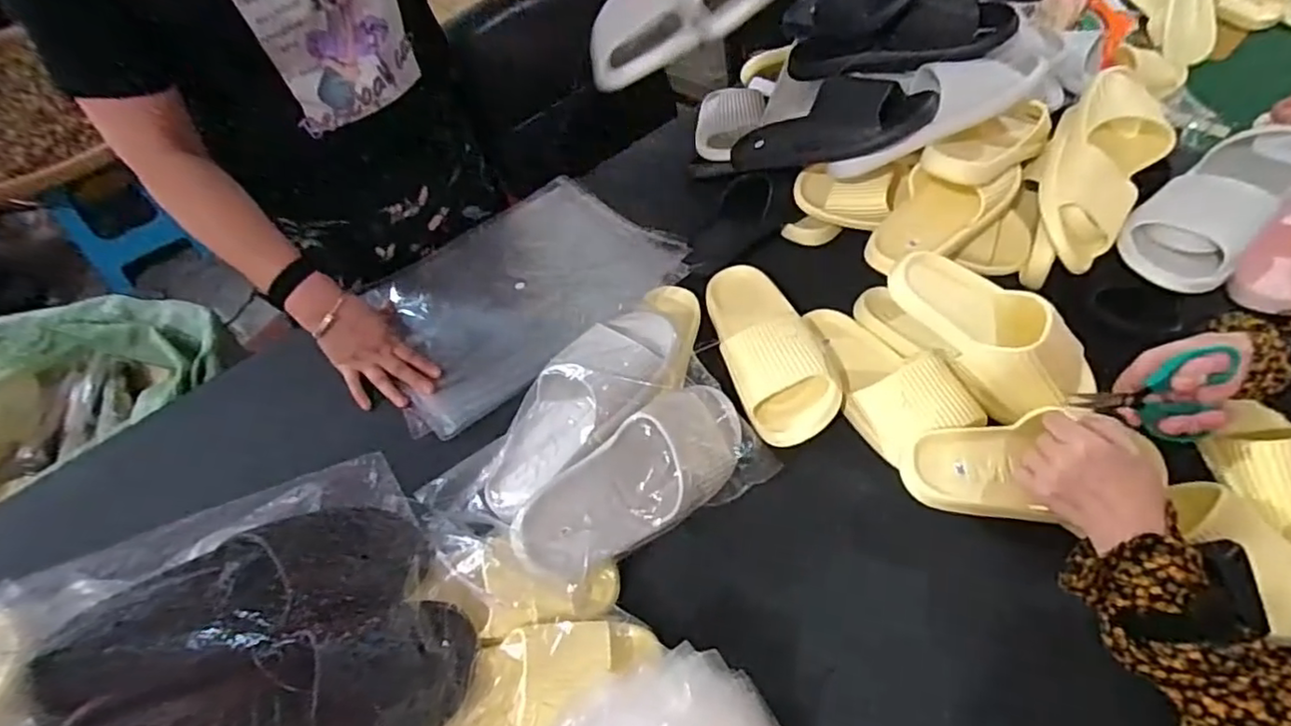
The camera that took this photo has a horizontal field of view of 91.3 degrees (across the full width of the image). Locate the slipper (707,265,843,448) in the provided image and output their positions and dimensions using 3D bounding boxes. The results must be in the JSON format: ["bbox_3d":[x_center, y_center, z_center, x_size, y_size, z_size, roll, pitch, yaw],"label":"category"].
[{"bbox_3d":[0.131,-0.030,0.719,0.101,0.060,0.259,-15,52,-7],"label":"slipper"}]

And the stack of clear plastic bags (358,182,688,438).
[{"bbox_3d":[-0.168,-0.102,0.834,0.389,0.038,0.285,-35,57,-21],"label":"stack of clear plastic bags"}]

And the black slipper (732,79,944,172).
[{"bbox_3d":[0.226,-0.298,0.788,0.257,0.057,0.103,0,46,41],"label":"black slipper"}]

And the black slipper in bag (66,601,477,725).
[{"bbox_3d":[-0.258,0.250,0.457,0.266,0.069,0.103,-8,49,-22],"label":"black slipper in bag"}]

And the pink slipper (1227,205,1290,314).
[{"bbox_3d":[0.779,-0.135,0.761,0.072,0.043,0.198,36,62,29],"label":"pink slipper"}]

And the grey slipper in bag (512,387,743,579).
[{"bbox_3d":[-0.006,0.112,0.603,0.259,0.075,0.112,-34,94,-18],"label":"grey slipper in bag"}]

